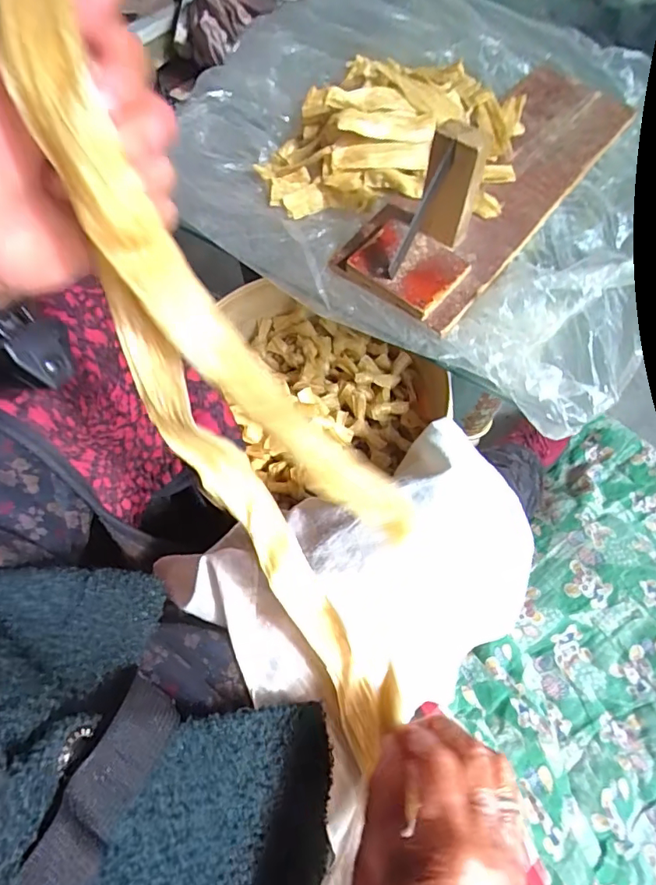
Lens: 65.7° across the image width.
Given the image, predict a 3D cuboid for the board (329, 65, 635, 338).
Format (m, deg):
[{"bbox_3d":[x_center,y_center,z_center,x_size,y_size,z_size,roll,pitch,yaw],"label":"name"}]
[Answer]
[{"bbox_3d":[0.154,-0.259,0.426,0.119,0.095,0.350,37,76,12],"label":"board"}]

